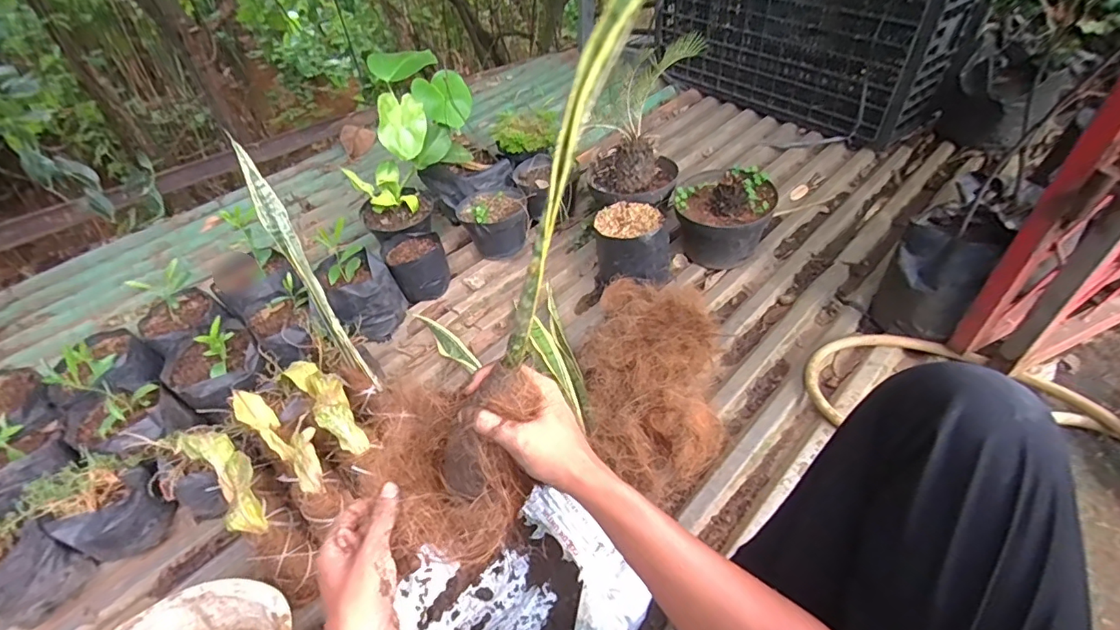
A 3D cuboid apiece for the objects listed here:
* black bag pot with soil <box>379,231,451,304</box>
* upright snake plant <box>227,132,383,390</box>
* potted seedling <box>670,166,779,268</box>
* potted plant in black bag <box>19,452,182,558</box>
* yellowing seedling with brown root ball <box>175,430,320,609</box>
[{"bbox_3d":[-0.332,-0.117,1.191,0.125,0.116,0.129,-3,46,3],"label":"black bag pot with soil"},{"bbox_3d":[-0.393,-0.065,0.790,0.034,0.419,0.061,-30,15,-22],"label":"upright snake plant"},{"bbox_3d":[0.364,-0.222,1.166,0.213,0.187,0.195,11,48,16],"label":"potted seedling"},{"bbox_3d":[-0.711,0.301,0.811,0.146,0.129,0.131,17,50,21],"label":"potted plant in black bag"},{"bbox_3d":[-0.464,0.271,0.753,0.071,0.075,0.300,-36,75,-26],"label":"yellowing seedling with brown root ball"}]

